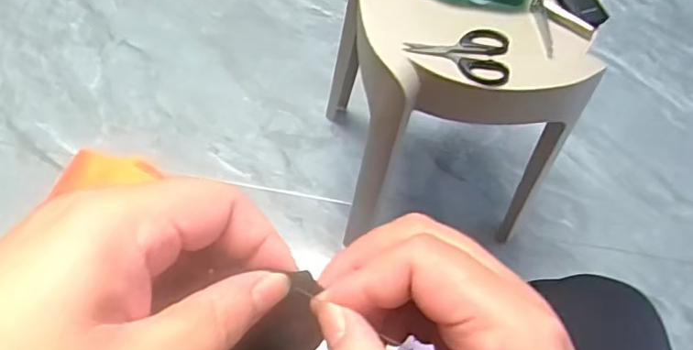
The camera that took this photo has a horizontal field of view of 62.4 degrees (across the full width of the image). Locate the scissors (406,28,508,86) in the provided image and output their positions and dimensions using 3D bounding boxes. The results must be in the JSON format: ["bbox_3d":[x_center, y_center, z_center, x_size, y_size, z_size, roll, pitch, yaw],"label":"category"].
[{"bbox_3d":[0.120,-0.135,0.615,0.108,0.006,0.072,8,64,1],"label":"scissors"}]

